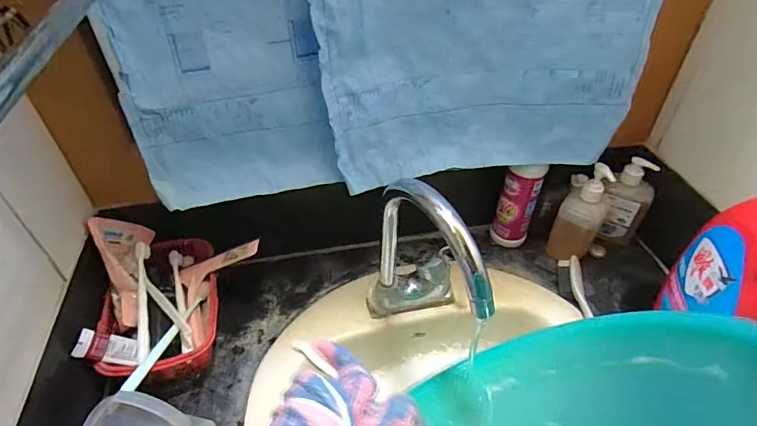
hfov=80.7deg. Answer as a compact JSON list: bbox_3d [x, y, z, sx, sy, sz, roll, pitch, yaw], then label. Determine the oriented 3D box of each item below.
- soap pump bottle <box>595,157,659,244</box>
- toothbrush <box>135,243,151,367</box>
[{"bbox_3d":[0.426,-0.016,0.768,0.077,0.159,0.053,9,23,10],"label":"soap pump bottle"},{"bbox_3d":[-0.320,0.119,0.604,0.015,0.019,0.174,-11,61,-11],"label":"toothbrush"}]

